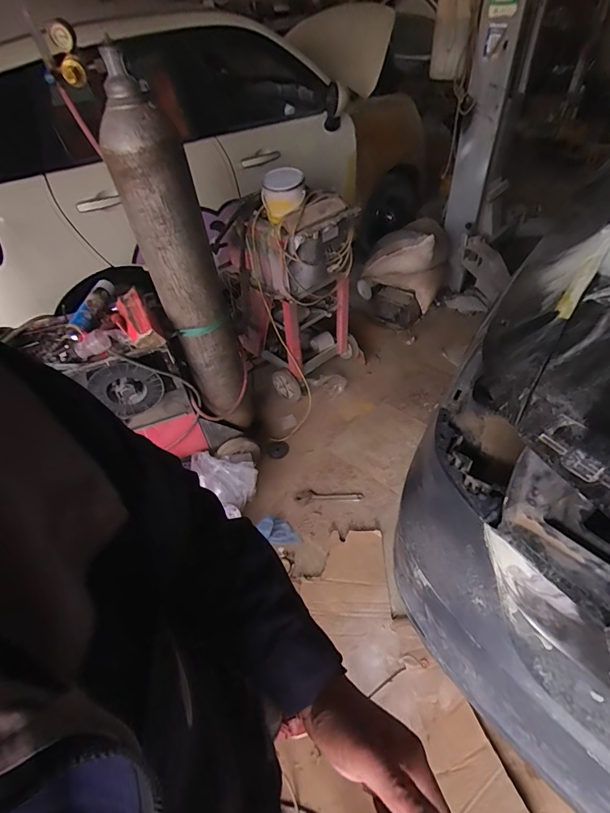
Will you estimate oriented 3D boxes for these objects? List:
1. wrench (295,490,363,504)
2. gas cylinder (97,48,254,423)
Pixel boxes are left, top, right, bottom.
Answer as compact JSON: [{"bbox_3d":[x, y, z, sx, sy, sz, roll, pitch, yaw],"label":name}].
[{"bbox_3d":[0.103,0.385,1.767,0.280,0.015,0.058,-3,47,2],"label":"wrench"},{"bbox_3d":[-0.370,-0.359,1.390,0.219,1.200,0.208,-20,49,-13],"label":"gas cylinder"}]

